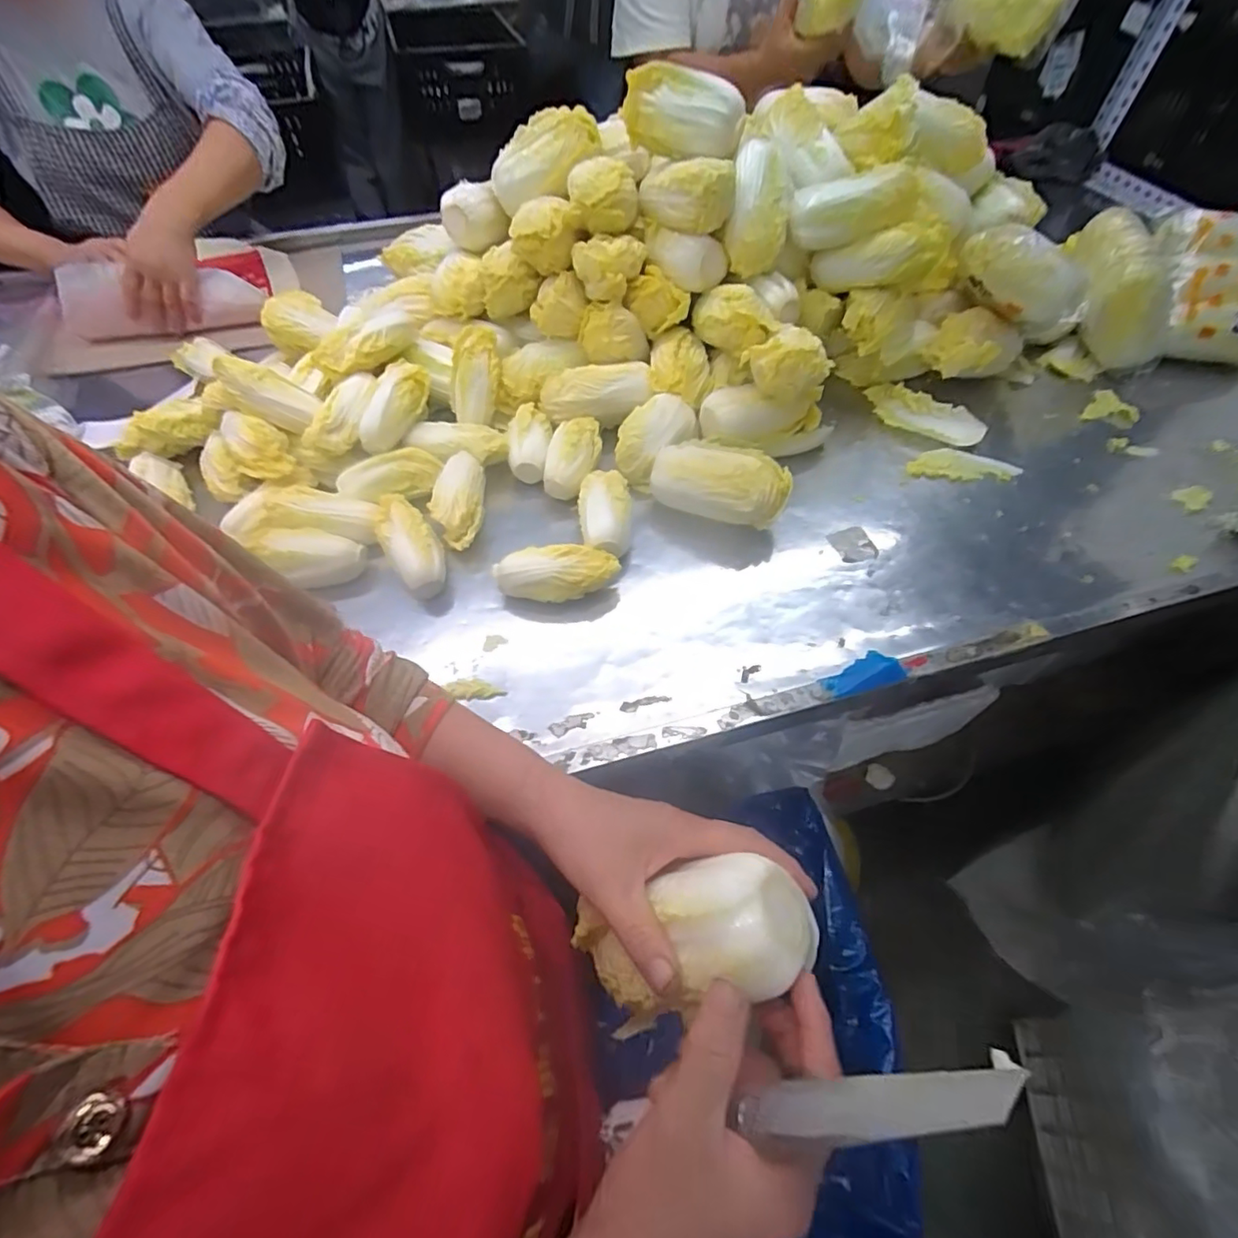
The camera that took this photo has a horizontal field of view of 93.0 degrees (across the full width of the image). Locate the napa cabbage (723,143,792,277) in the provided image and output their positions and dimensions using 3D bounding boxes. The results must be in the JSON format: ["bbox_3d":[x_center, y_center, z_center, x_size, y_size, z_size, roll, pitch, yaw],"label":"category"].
[{"bbox_3d":[0.156,-0.465,0.660,0.068,0.056,0.132,5,92,5],"label":"napa cabbage"}]

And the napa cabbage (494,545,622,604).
[{"bbox_3d":[-0.060,-0.039,0.581,0.120,0.056,0.049,-6,55,-3],"label":"napa cabbage"}]

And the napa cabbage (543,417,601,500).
[{"bbox_3d":[-0.053,-0.188,0.665,0.053,0.039,0.112,10,56,9],"label":"napa cabbage"}]

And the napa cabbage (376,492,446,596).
[{"bbox_3d":[-0.211,-0.079,0.588,0.050,0.043,0.114,-25,73,-15],"label":"napa cabbage"}]

